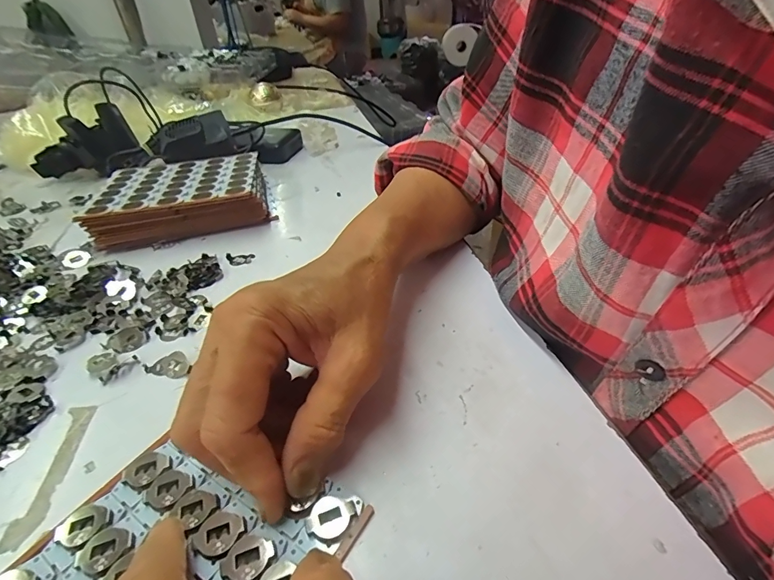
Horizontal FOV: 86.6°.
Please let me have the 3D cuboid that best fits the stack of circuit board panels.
[{"bbox_3d":[-0.200,-0.092,0.414,0.152,0.040,0.109,-11,38,-9],"label":"stack of circuit board panels"}]

